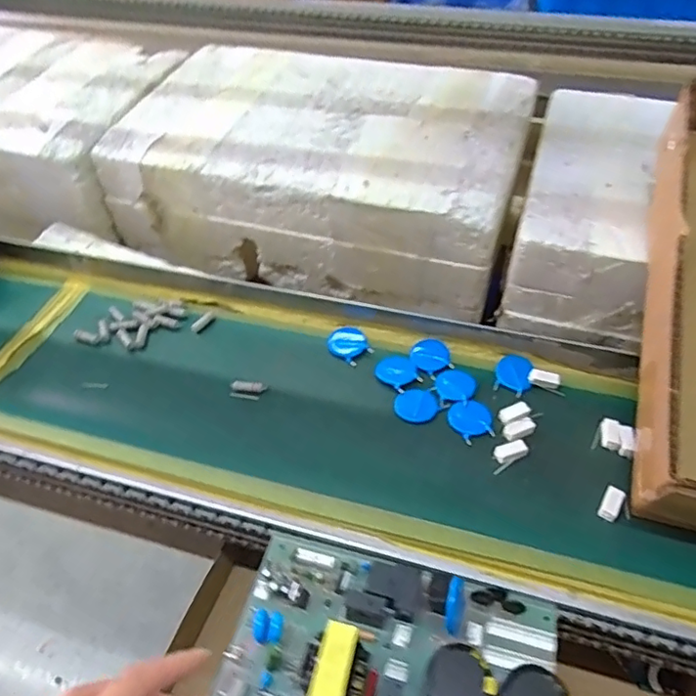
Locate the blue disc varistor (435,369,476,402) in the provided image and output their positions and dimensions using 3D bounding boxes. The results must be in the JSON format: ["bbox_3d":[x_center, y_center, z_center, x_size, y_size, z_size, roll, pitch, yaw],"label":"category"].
[{"bbox_3d":[0.087,0.029,0.457,0.031,0.004,0.033,-1,48,1],"label":"blue disc varistor"}]

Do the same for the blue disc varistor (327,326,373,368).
[{"bbox_3d":[0.001,-0.004,0.494,0.034,0.004,0.040,-31,54,-24],"label":"blue disc varistor"}]

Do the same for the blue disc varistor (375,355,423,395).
[{"bbox_3d":[0.042,0.020,0.470,0.030,0.004,0.039,-32,54,-24],"label":"blue disc varistor"}]

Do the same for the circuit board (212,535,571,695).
[{"bbox_3d":[0.018,0.180,0.306,0.184,0.055,0.137,9,49,12],"label":"circuit board"}]

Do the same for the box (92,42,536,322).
[{"bbox_3d":[-0.028,-0.227,0.695,0.461,0.133,0.293,15,50,15],"label":"box"}]

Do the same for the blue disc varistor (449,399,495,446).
[{"bbox_3d":[0.095,0.054,0.434,0.031,0.004,0.038,-12,48,-9],"label":"blue disc varistor"}]

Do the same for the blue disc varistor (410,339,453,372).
[{"bbox_3d":[0.071,0.005,0.480,0.032,0.004,0.035,5,48,6],"label":"blue disc varistor"}]

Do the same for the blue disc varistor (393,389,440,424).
[{"bbox_3d":[0.054,0.045,0.444,0.035,0.004,0.030,3,48,4],"label":"blue disc varistor"}]

